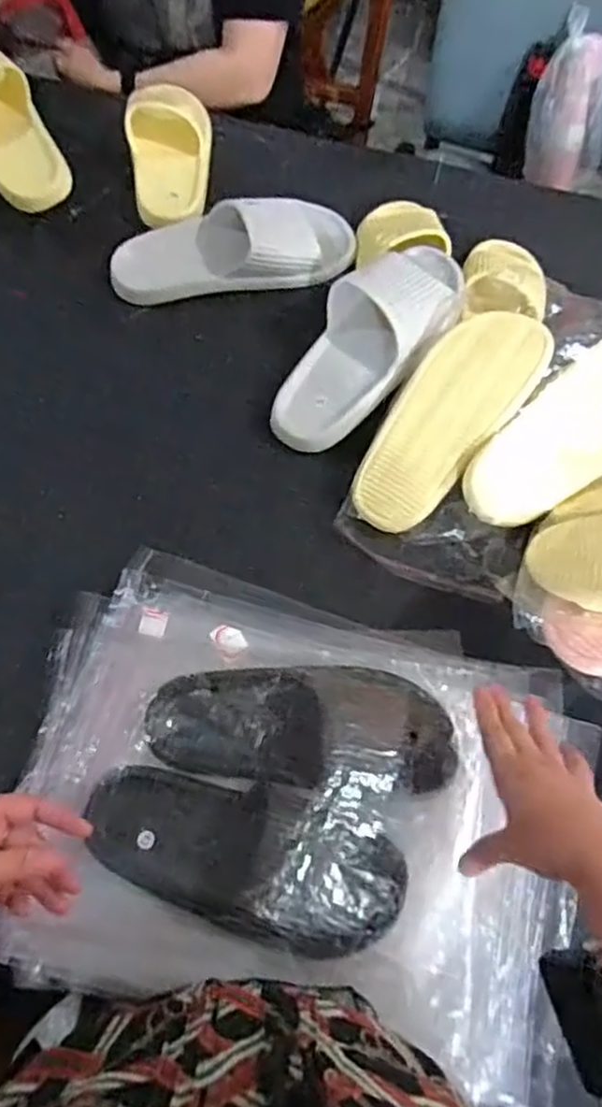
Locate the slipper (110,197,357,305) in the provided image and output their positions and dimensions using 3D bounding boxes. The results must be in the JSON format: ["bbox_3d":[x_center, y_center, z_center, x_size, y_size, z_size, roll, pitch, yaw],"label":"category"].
[{"bbox_3d":[-0.078,-0.362,0.808,0.277,0.078,0.105,-3,67,-2],"label":"slipper"}]

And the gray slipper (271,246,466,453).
[{"bbox_3d":[0.075,-0.228,0.760,0.121,0.069,0.279,39,89,14],"label":"gray slipper"}]

